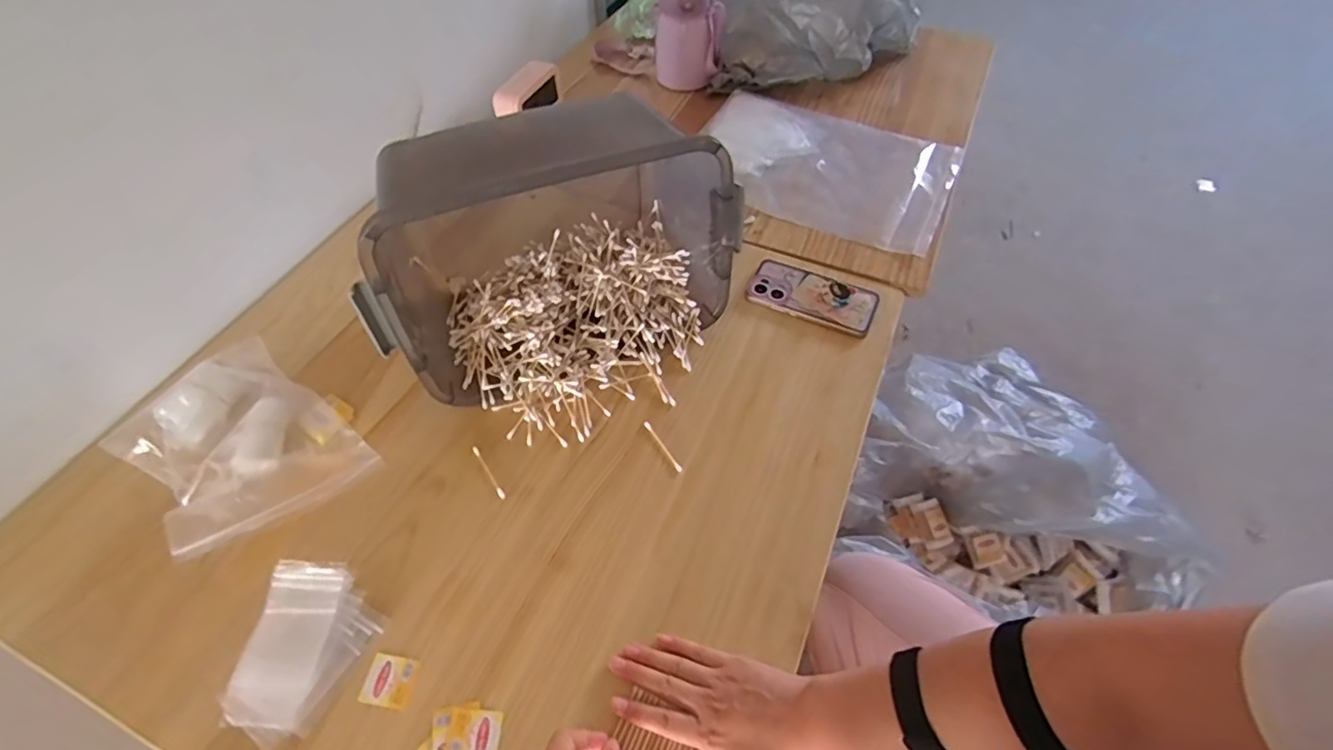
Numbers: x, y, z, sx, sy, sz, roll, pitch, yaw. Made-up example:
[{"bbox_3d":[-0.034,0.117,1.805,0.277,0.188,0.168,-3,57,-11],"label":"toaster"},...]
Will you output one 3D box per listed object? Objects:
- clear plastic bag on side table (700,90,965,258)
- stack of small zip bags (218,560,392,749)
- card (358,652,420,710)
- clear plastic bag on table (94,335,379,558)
[{"bbox_3d":[0.245,-0.349,0.967,0.404,0.019,0.303,23,57,18],"label":"clear plastic bag on side table"},{"bbox_3d":[-0.323,0.241,0.532,0.109,0.013,0.139,10,54,9],"label":"stack of small zip bags"},{"bbox_3d":[-0.243,0.268,0.528,0.042,0.004,0.040,7,53,7],"label":"card"},{"bbox_3d":[-0.461,0.068,0.638,0.253,0.049,0.180,34,61,24],"label":"clear plastic bag on table"}]

